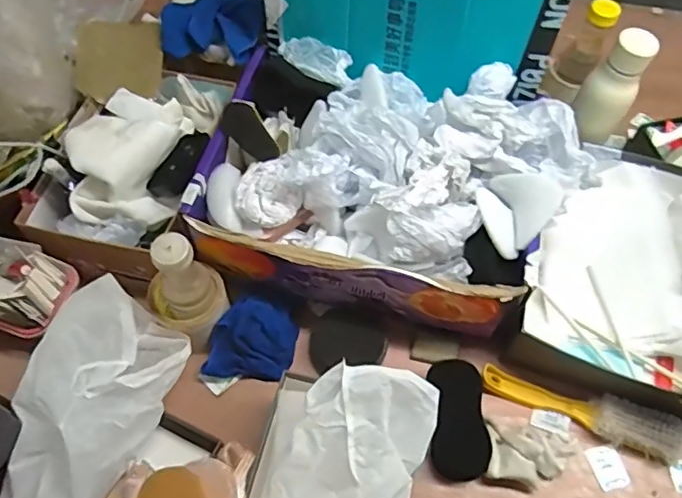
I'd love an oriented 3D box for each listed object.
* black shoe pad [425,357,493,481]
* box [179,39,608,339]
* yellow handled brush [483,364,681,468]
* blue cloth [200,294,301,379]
[{"bbox_3d":[0.136,0.195,0.650,0.066,0.021,0.132,-2,74,12],"label":"black shoe pad"},{"bbox_3d":[0.056,-0.080,0.696,0.428,0.166,0.276,13,60,7],"label":"box"},{"bbox_3d":[0.278,0.188,0.654,0.228,0.040,0.050,17,61,9],"label":"yellow handled brush"},{"bbox_3d":[-0.108,0.114,0.685,0.097,0.051,0.092,11,60,6],"label":"blue cloth"}]

